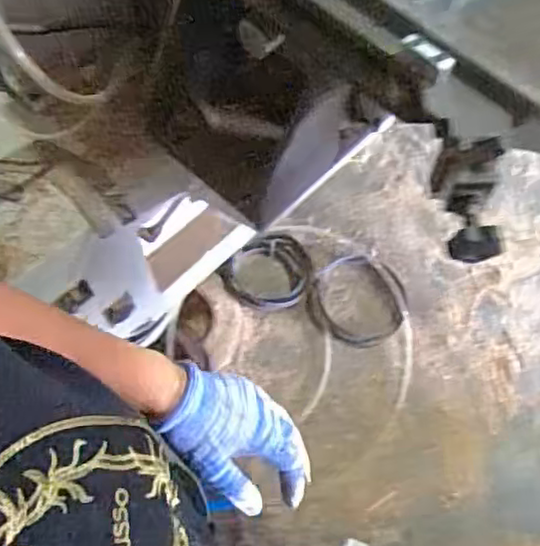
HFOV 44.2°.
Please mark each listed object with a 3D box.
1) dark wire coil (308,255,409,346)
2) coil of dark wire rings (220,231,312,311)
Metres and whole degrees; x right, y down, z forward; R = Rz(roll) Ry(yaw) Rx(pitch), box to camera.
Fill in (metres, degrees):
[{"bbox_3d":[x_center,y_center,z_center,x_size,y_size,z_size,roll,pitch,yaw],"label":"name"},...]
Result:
[{"bbox_3d":[0.210,0.061,1.592,0.231,0.024,0.231,0,66,-1],"label":"dark wire coil"},{"bbox_3d":[0.004,-0.004,1.631,0.193,0.020,0.209,36,70,14],"label":"coil of dark wire rings"}]

